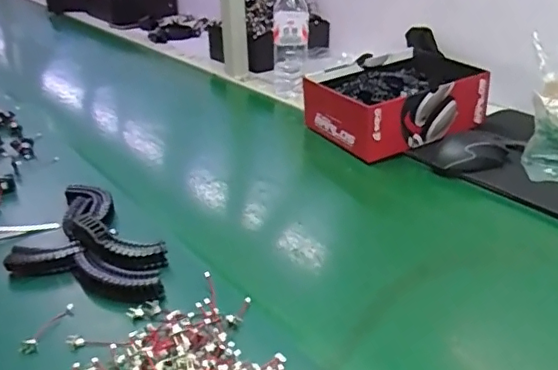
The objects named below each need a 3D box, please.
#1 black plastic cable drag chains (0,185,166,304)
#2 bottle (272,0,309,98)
[{"bbox_3d":[-0.191,0.057,0.624,0.209,0.039,0.154,9,30,20],"label":"black plastic cable drag chains"},{"bbox_3d":[0.022,-0.279,1.063,0.066,0.210,0.060,-2,28,-1],"label":"bottle"}]

